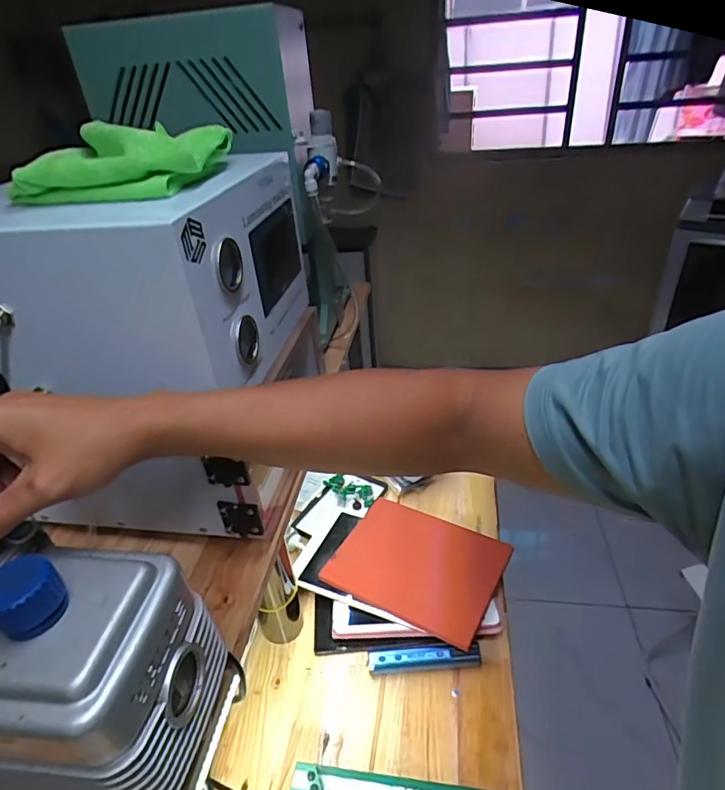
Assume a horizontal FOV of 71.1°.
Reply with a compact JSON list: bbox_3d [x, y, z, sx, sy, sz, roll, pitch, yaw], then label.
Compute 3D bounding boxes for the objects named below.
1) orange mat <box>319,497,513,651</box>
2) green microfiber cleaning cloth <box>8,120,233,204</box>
[{"bbox_3d":[0.087,0.263,0.803,0.243,0.014,0.186,16,47,25],"label":"orange mat"},{"bbox_3d":[-0.204,-0.201,0.430,0.150,0.045,0.119,3,35,11],"label":"green microfiber cleaning cloth"}]

